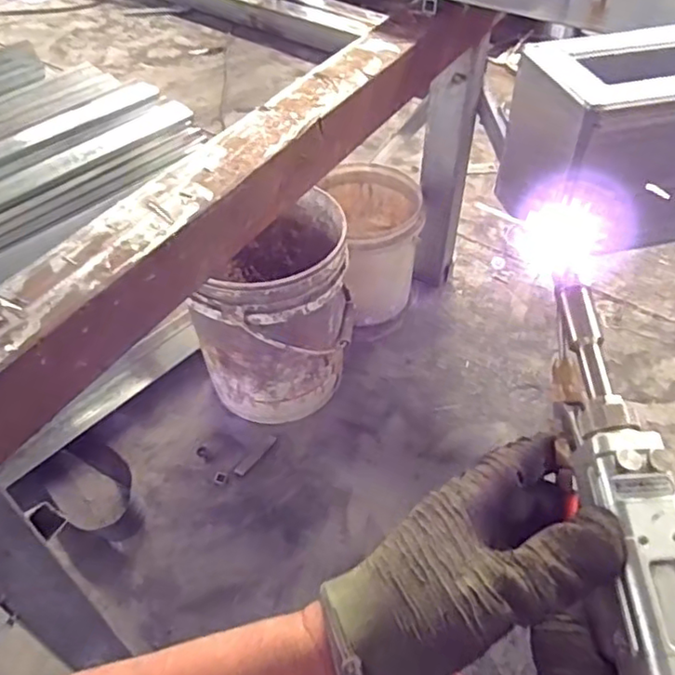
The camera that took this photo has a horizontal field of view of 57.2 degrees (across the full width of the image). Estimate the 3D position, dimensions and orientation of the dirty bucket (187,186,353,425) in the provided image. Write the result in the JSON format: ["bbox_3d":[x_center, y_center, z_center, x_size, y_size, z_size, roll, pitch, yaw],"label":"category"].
[{"bbox_3d":[-0.110,-0.046,1.172,0.259,0.366,0.290,-1,46,1],"label":"dirty bucket"}]

